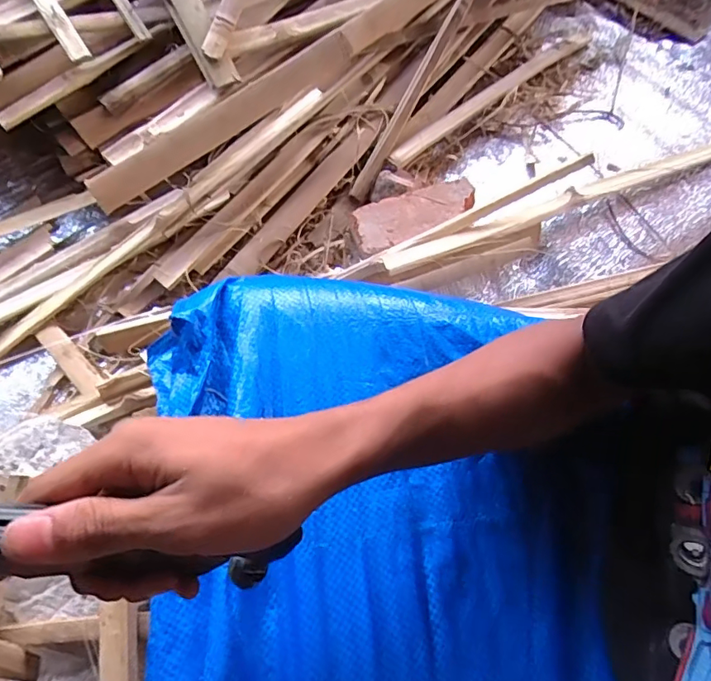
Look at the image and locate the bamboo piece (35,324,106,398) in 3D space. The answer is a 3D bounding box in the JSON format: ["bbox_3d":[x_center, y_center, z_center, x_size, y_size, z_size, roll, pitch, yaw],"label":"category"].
[{"bbox_3d":[-0.327,0.023,0.596,0.111,0.010,0.026,43,73,13],"label":"bamboo piece"}]

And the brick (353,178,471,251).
[{"bbox_3d":[0.073,-0.150,0.641,0.150,0.046,0.073,-16,70,-9],"label":"brick"}]

